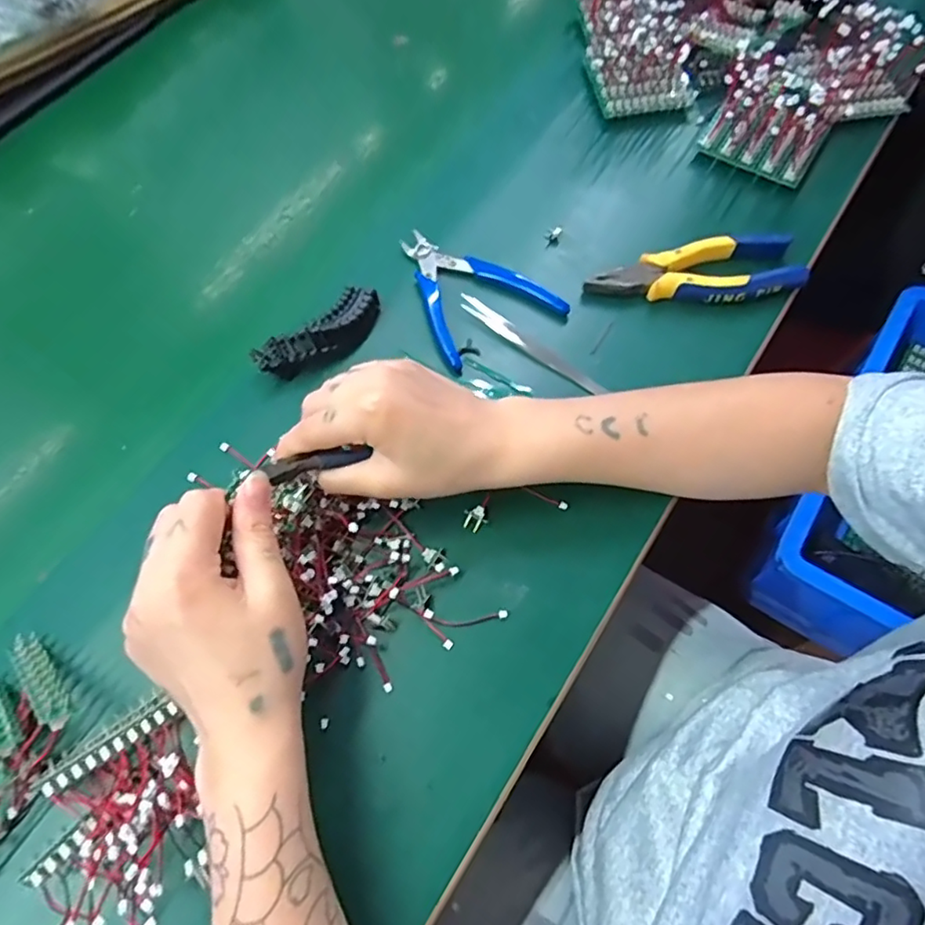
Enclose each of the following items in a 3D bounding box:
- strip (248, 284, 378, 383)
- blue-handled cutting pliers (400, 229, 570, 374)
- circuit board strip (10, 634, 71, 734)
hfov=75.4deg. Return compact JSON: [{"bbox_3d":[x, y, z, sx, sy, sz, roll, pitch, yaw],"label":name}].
[{"bbox_3d":[-0.098,-0.090,0.423,0.095,0.025,0.031,-38,70,-15],"label":"strip"},{"bbox_3d":[0.005,-0.136,0.451,0.096,0.013,0.120,-28,67,-11],"label":"blue-handled cutting pliers"},{"bbox_3d":[-0.227,0.115,0.323,0.076,0.014,0.013,25,67,40],"label":"circuit board strip"}]

